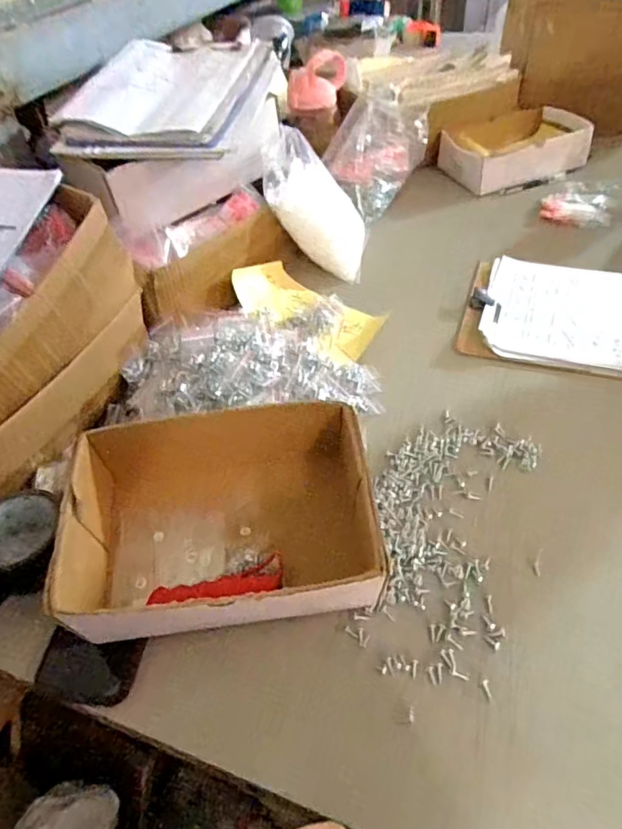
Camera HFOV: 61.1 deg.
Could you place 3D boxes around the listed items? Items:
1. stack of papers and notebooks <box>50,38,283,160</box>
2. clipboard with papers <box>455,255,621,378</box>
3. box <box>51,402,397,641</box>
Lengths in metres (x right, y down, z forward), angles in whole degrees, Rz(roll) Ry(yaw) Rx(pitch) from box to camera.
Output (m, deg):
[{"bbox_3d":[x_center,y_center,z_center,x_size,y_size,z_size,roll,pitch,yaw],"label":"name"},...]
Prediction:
[{"bbox_3d":[-0.198,-0.460,0.763,0.263,0.055,0.321,4,48,11],"label":"stack of papers and notebooks"},{"bbox_3d":[0.369,-0.131,0.690,0.315,0.021,0.213,13,50,18],"label":"clipboard with papers"},{"bbox_3d":[-0.071,0.096,0.467,0.254,0.106,0.166,-8,47,0],"label":"box"}]

